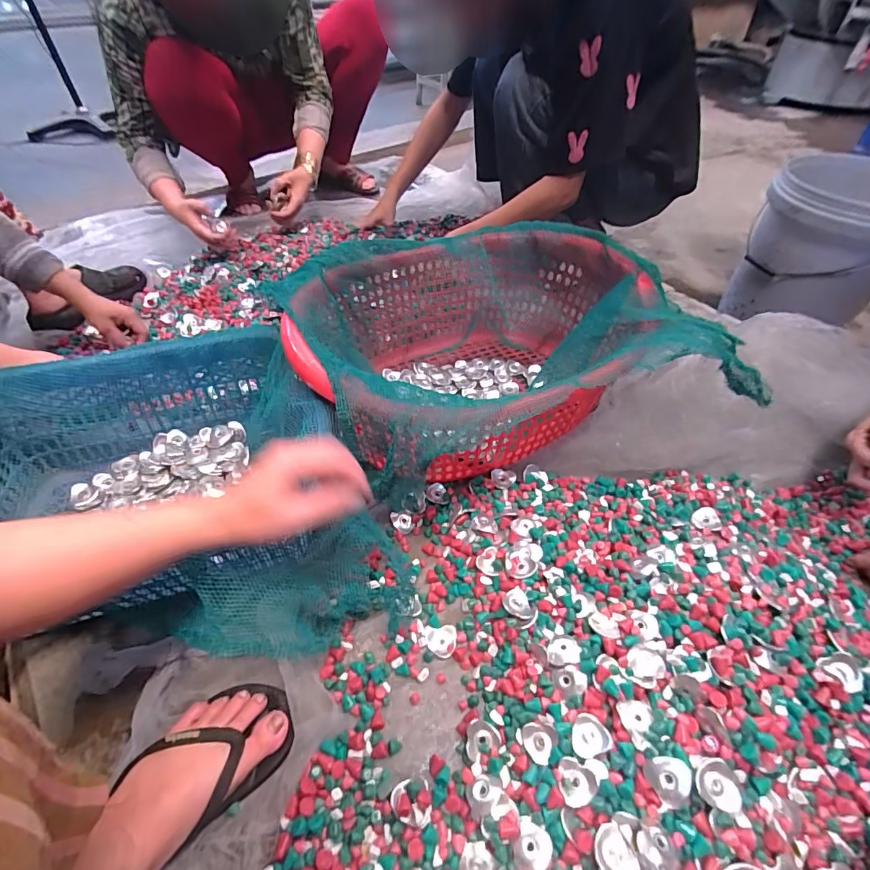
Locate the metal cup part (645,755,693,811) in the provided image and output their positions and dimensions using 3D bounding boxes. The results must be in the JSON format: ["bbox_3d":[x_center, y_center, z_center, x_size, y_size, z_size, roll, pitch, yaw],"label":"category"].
[{"bbox_3d":[0.210,0.308,0.407,0.035,0.020,0.036,0,48,0],"label":"metal cup part"}]

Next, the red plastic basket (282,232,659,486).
[{"bbox_3d":[0.055,-0.136,0.717,0.514,0.200,0.414,-30,54,-23],"label":"red plastic basket"}]

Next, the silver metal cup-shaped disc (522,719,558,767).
[{"bbox_3d":[0.105,0.305,0.454,0.033,0.009,0.035,0,48,0],"label":"silver metal cup-shaped disc"}]

